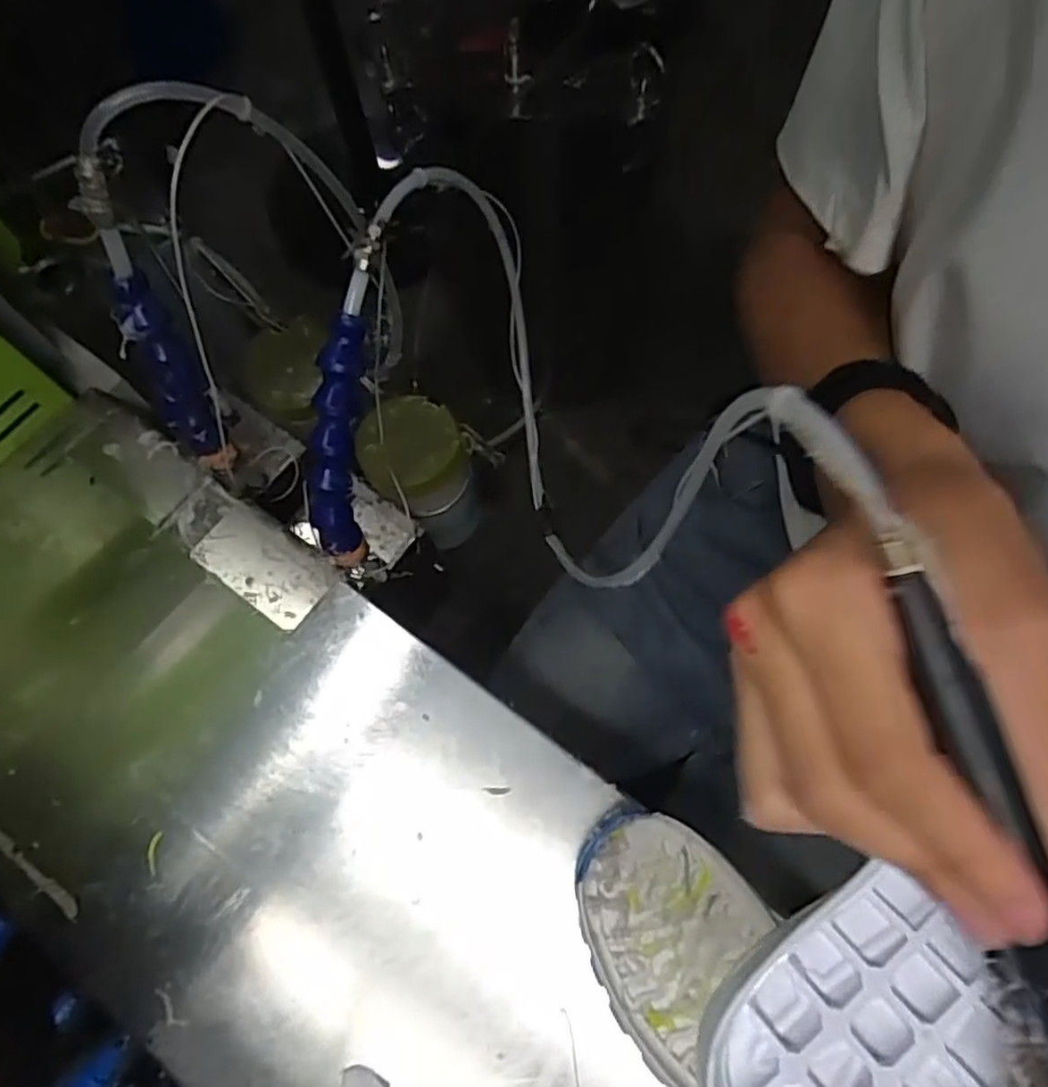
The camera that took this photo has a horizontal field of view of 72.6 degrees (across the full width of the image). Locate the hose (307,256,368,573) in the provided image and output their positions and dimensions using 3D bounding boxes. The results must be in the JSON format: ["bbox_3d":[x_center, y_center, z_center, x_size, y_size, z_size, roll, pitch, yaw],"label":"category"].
[{"bbox_3d":[-0.098,-0.056,0.386,0.022,0.168,0.041,17,29,11],"label":"hose"}]

